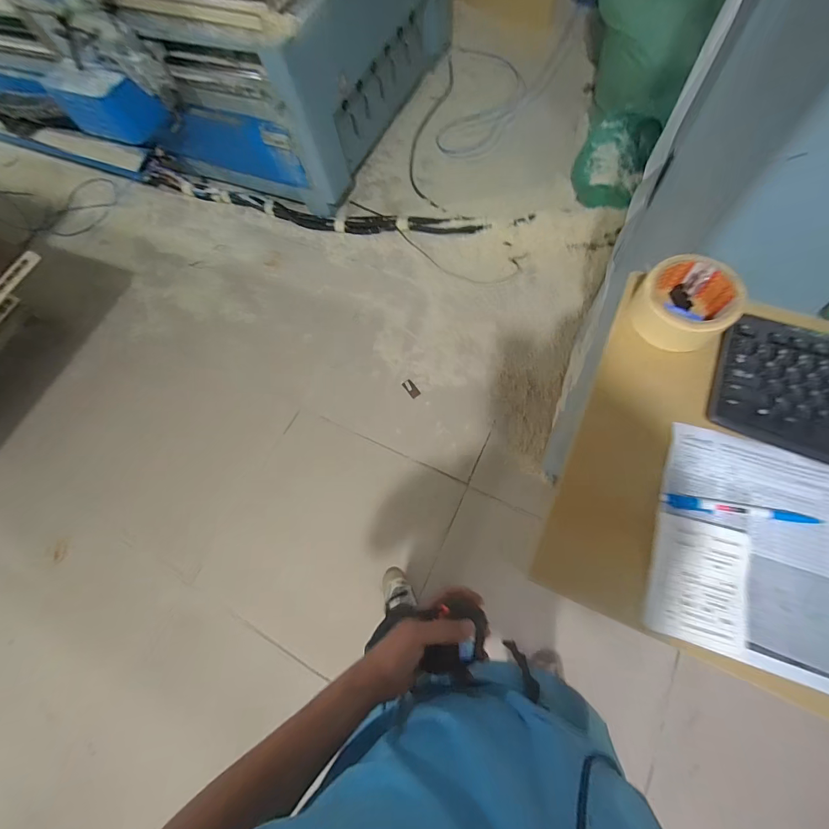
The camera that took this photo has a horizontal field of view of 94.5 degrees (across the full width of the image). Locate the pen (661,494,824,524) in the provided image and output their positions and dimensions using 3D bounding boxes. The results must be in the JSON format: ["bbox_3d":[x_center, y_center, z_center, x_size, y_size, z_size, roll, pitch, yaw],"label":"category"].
[{"bbox_3d":[0.321,0.095,0.379,0.141,0.013,0.014,7,70,10],"label":"pen"}]

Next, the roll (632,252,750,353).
[{"bbox_3d":[0.308,-0.126,0.435,0.093,0.057,0.096,-3,69,6],"label":"roll"}]

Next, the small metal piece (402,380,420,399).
[{"bbox_3d":[-0.014,-0.113,1.701,0.044,0.007,0.090,-33,73,-17],"label":"small metal piece"}]

